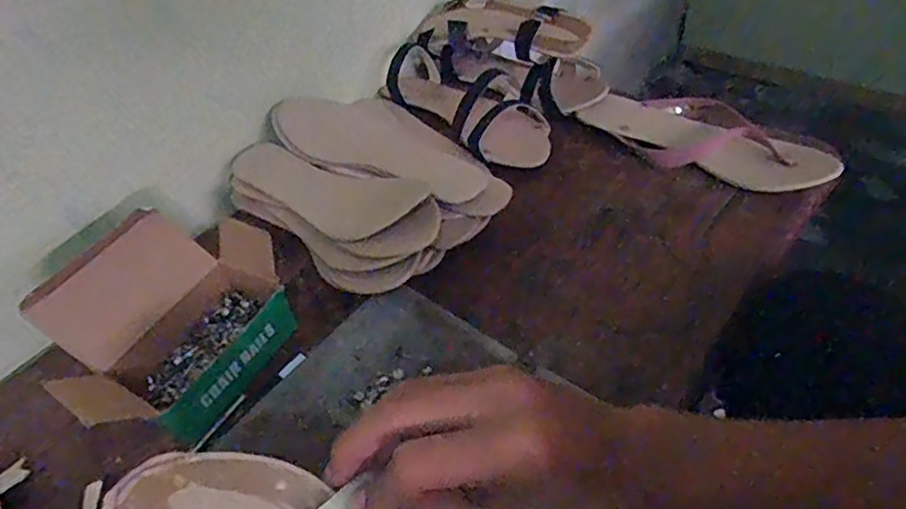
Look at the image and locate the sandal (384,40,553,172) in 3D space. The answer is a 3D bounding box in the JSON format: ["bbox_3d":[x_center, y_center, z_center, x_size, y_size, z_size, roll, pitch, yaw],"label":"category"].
[{"bbox_3d":[0.004,-0.165,0.642,0.090,0.050,0.258,-35,52,-21],"label":"sandal"}]

